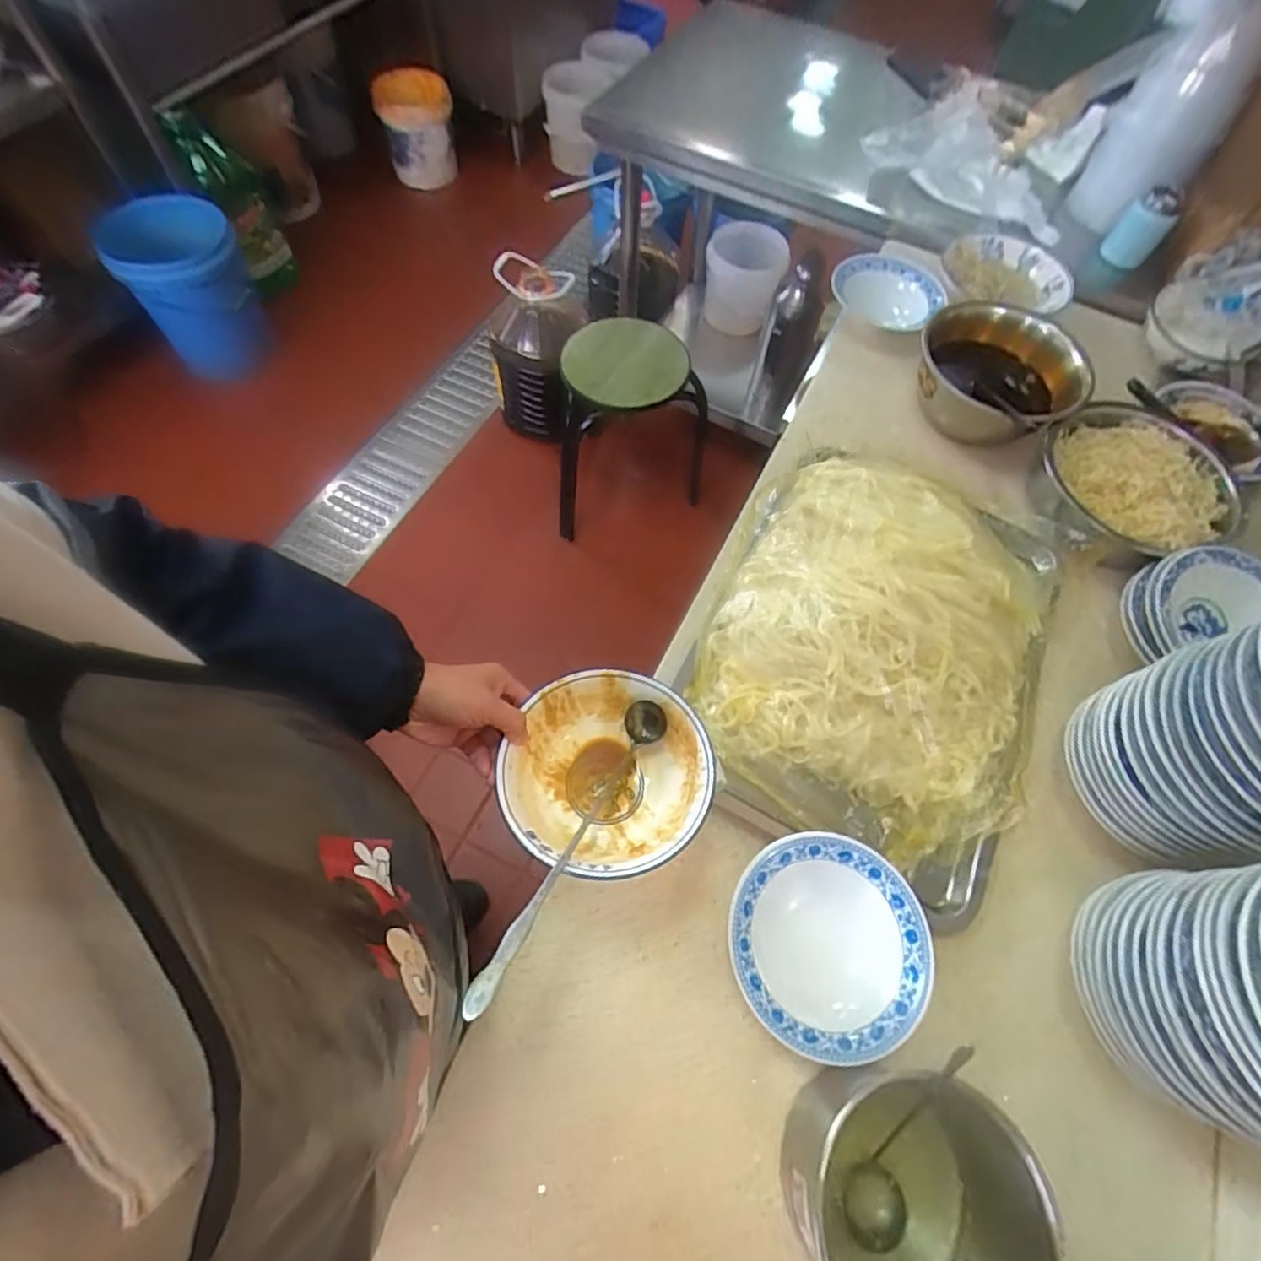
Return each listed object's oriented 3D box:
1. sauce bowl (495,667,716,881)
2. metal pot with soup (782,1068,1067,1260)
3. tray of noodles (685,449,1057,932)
[{"bbox_3d":[-0.019,0.109,0.478,0.155,0.057,0.152,1,64,-3],"label":"sauce bowl"},{"bbox_3d":[0.185,0.393,0.424,0.137,0.108,0.141,1,64,-3],"label":"metal pot with soup"},{"bbox_3d":[0.261,0.001,0.633,0.338,0.086,0.465,24,65,9],"label":"tray of noodles"}]

